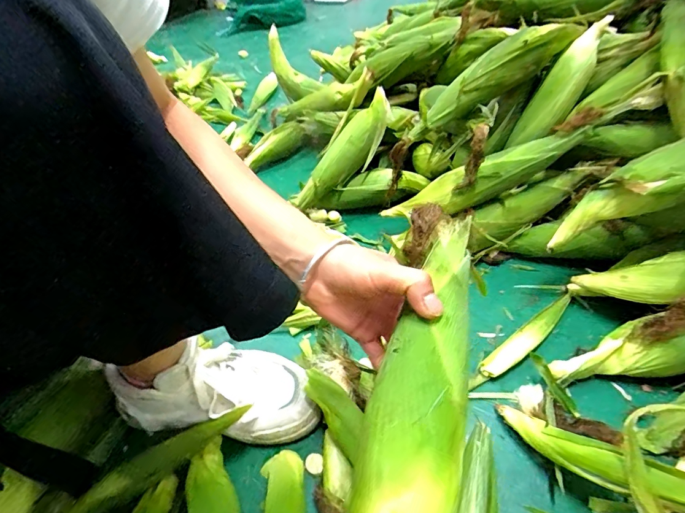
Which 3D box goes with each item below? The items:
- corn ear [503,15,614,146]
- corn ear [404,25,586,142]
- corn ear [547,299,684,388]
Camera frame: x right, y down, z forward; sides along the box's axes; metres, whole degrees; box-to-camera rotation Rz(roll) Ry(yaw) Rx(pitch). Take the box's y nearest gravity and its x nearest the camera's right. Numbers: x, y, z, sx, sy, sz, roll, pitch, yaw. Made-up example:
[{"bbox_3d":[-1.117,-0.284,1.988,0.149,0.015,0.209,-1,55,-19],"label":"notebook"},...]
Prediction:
[{"bbox_3d":[0.325,-0.249,0.579,0.052,0.056,0.208,38,97,36],"label":"corn ear"},{"bbox_3d":[0.214,-0.265,0.566,0.290,0.066,0.052,-33,47,4],"label":"corn ear"},{"bbox_3d":[0.349,0.106,0.448,0.206,0.049,0.062,-22,42,19],"label":"corn ear"}]

